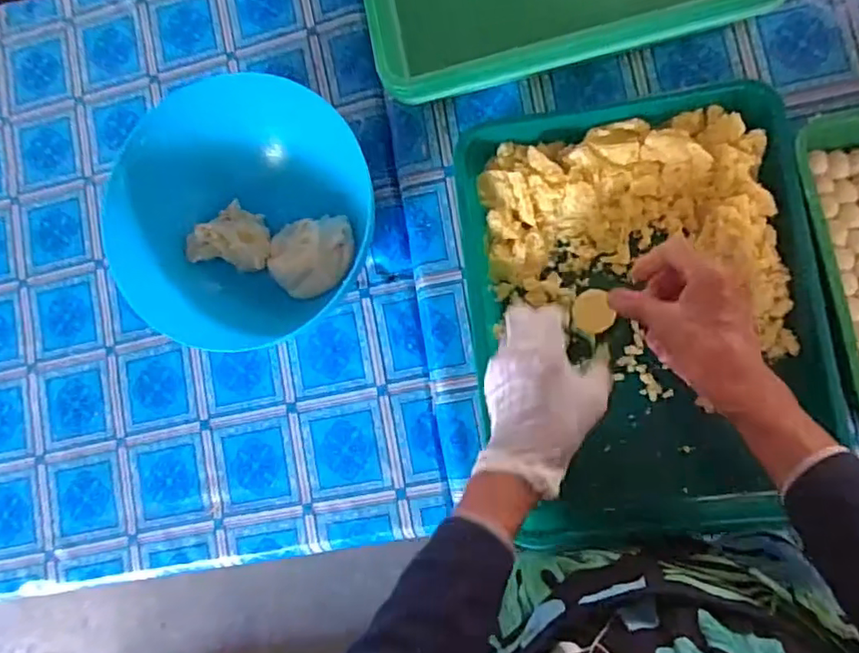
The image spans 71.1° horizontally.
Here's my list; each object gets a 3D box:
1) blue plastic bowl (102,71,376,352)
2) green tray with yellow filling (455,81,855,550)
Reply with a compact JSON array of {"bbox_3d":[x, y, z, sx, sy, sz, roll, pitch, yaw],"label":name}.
[{"bbox_3d":[-0.178,-0.099,0.573,0.216,0.119,0.228,-1,83,9],"label":"blue plastic bowl"},{"bbox_3d":[0.174,-0.010,0.505,0.265,0.050,0.358,-8,82,8],"label":"green tray with yellow filling"}]

